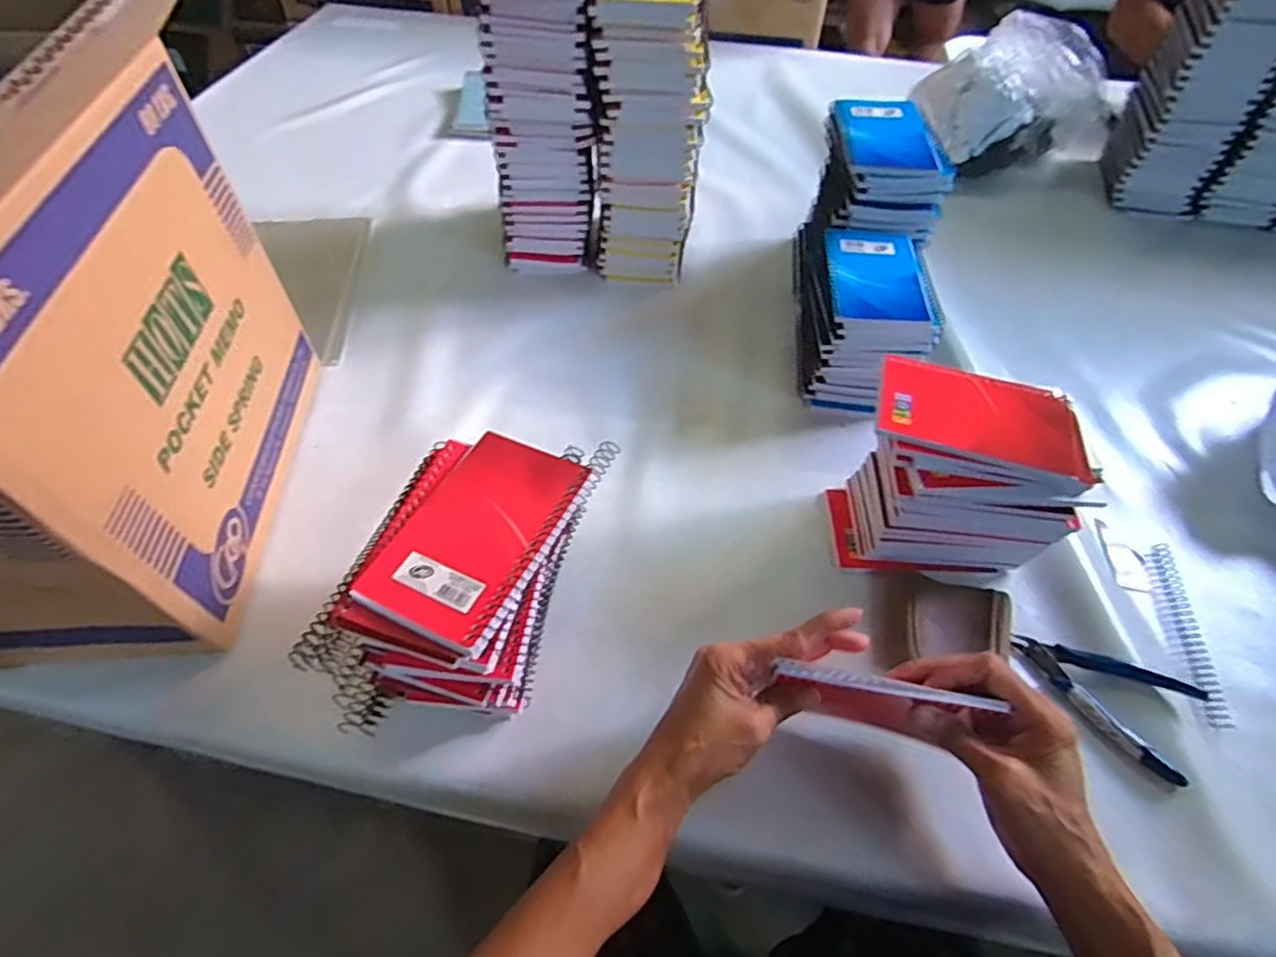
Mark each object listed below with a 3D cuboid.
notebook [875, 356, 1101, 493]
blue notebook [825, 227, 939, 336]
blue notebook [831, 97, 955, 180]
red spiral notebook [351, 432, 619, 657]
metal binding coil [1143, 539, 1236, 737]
[{"bbox_3d":[0.244,-0.045,0.449,0.140,0.017,0.089,13,54,7],"label":"notebook"},{"bbox_3d":[0.216,-0.183,0.576,0.086,0.017,0.130,7,53,3],"label":"blue notebook"},{"bbox_3d":[0.249,-0.337,0.623,0.095,0.013,0.141,2,53,-1],"label":"blue notebook"},{"bbox_3d":[-0.087,0.024,0.371,0.084,0.009,0.145,24,56,15],"label":"red spiral notebook"},{"bbox_3d":[0.427,0.117,0.493,0.022,0.012,0.152,10,54,5],"label":"metal binding coil"}]

